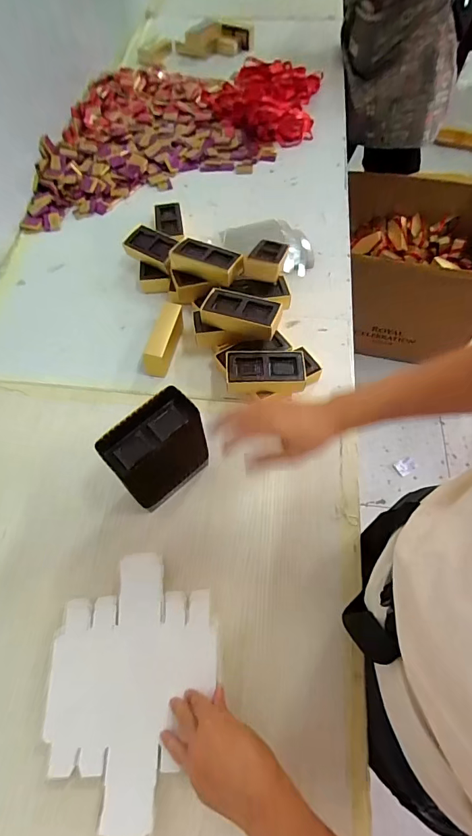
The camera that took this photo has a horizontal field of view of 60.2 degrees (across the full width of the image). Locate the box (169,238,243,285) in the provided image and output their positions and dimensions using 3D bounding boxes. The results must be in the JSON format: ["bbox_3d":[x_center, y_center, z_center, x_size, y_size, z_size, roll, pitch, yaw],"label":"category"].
[{"bbox_3d":[-0.051,-0.266,0.688,0.119,0.033,0.055,22,63,14],"label":"box"}]

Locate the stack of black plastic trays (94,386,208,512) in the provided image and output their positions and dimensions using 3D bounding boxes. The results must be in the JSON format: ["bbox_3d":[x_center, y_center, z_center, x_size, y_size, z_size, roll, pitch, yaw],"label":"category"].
[{"bbox_3d":[-0.096,0.046,0.517,0.116,0.139,0.061,-38,67,-19],"label":"stack of black plastic trays"}]

